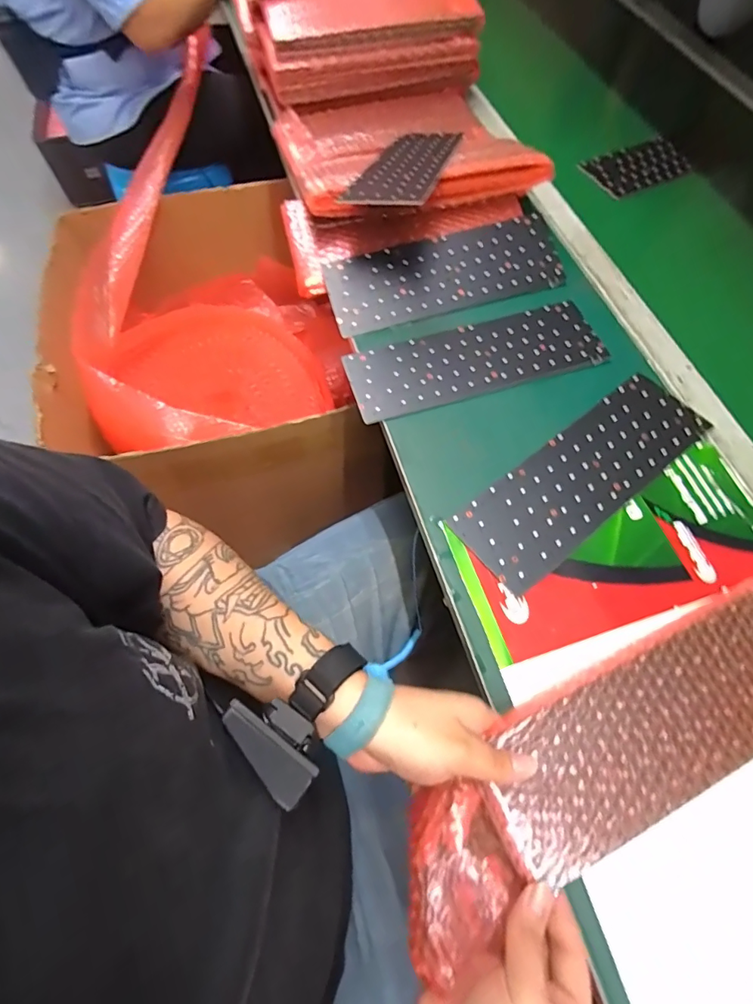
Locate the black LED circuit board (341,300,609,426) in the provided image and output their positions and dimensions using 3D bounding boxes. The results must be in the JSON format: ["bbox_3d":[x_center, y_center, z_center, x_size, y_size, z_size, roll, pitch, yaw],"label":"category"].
[{"bbox_3d":[0.108,-0.159,0.522,0.276,0.004,0.095,-16,66,-7],"label":"black LED circuit board"}]

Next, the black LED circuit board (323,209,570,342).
[{"bbox_3d":[0.082,-0.272,0.562,0.278,0.005,0.098,-16,83,-6],"label":"black LED circuit board"}]

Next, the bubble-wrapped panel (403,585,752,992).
[{"bbox_3d":[0.171,0.175,0.336,0.355,0.024,0.103,-26,66,-14],"label":"bubble-wrapped panel"}]

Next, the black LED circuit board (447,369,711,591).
[{"bbox_3d":[0.203,-0.028,0.455,0.276,0.009,0.090,-34,69,-17],"label":"black LED circuit board"}]

